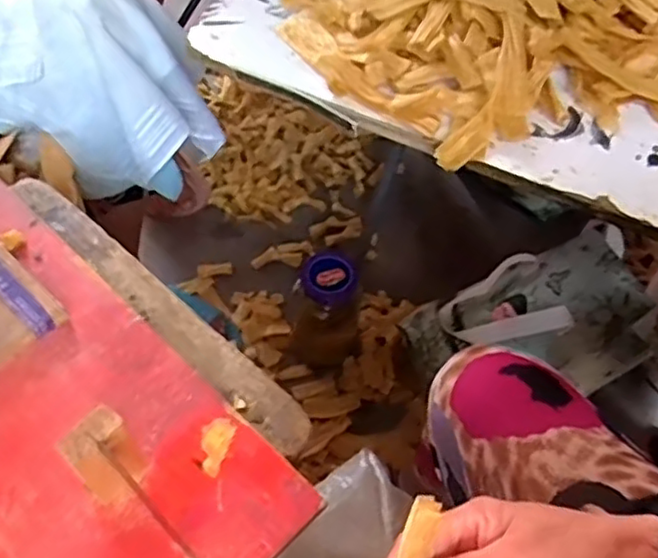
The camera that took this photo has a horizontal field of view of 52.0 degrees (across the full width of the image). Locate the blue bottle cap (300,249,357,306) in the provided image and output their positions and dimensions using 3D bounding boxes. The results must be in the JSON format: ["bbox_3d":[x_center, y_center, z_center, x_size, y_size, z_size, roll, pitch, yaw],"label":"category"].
[{"bbox_3d":[0.000,-0.001,0.843,0.066,0.028,0.061,2,56,-2],"label":"blue bottle cap"}]

